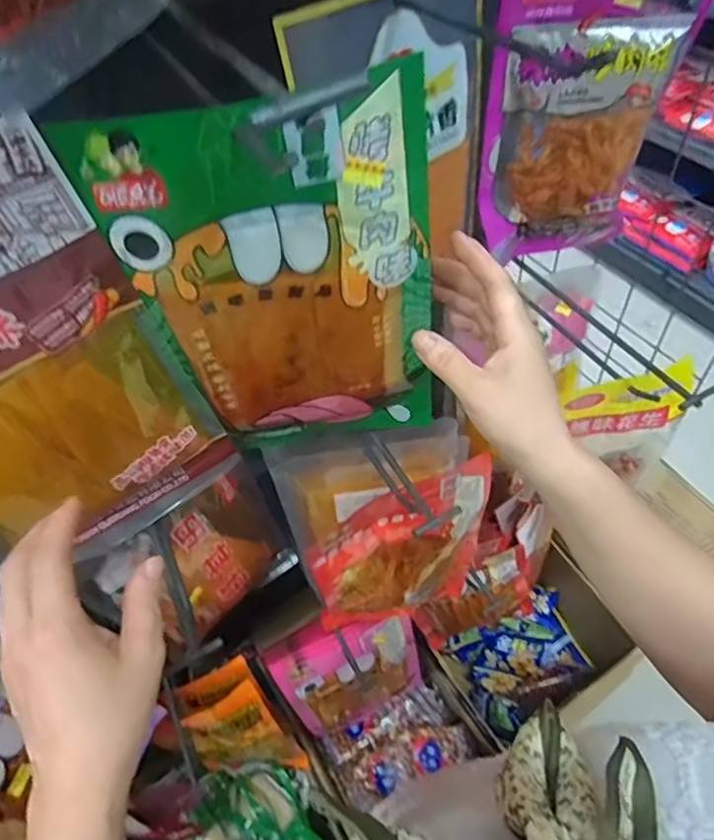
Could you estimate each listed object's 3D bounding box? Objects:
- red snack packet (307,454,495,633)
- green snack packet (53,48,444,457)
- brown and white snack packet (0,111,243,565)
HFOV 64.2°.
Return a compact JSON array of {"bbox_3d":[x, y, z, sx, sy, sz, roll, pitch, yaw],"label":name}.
[{"bbox_3d":[0.044,0.137,0.561,0.173,0.222,0.041,-26,54,-14],"label":"red snack packet"},{"bbox_3d":[-0.038,-0.064,0.351,0.173,0.256,0.014,-12,52,-4],"label":"green snack packet"},{"bbox_3d":[-0.187,-0.011,0.323,0.175,0.253,0.028,-27,55,-15],"label":"brown and white snack packet"}]

